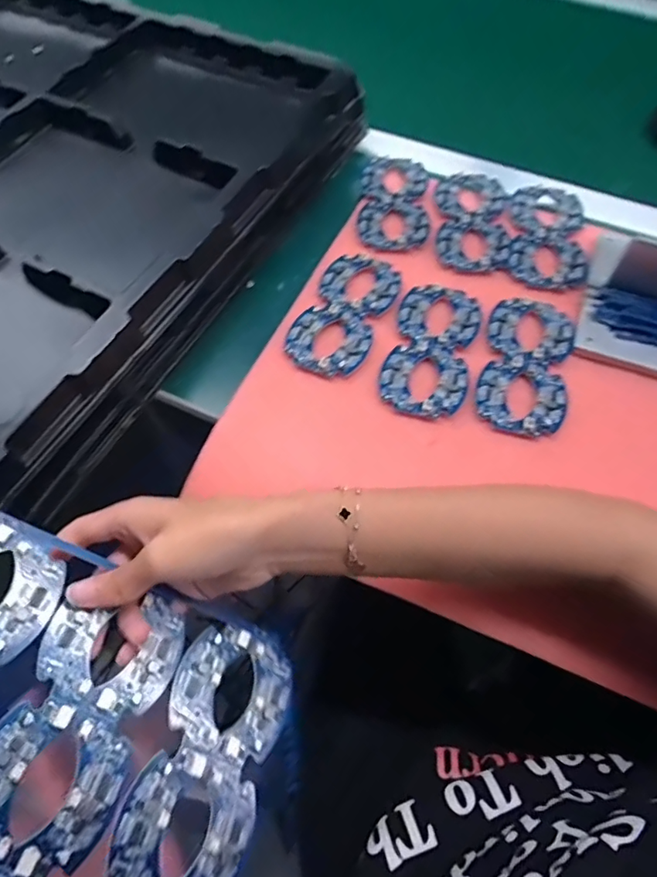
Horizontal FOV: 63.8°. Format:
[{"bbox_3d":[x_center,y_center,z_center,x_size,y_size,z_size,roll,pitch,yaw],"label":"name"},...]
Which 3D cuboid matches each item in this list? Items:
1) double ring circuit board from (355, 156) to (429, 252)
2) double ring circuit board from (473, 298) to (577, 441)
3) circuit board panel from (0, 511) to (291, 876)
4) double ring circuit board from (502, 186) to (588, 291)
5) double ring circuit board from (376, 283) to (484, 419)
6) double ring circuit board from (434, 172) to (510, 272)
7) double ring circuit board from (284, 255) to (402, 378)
[{"bbox_3d":[0.063,-0.229,0.505,0.065,0.005,0.128,5,61,3],"label":"double ring circuit board"},{"bbox_3d":[0.153,-0.060,0.409,0.067,0.006,0.125,13,62,11],"label":"double ring circuit board"},{"bbox_3d":[-0.120,0.131,0.256,0.199,0.007,0.135,30,51,-14],"label":"circuit board panel"},{"bbox_3d":[0.196,-0.186,0.474,0.067,0.006,0.120,12,62,7],"label":"double ring circuit board"},{"bbox_3d":[0.082,-0.073,0.419,0.067,0.006,0.125,13,62,11],"label":"double ring circuit board"},{"bbox_3d":[0.132,-0.207,0.489,0.066,0.007,0.131,8,61,5],"label":"double ring circuit board"},{"bbox_3d":[0.014,-0.107,0.439,0.065,0.007,0.127,23,64,13],"label":"double ring circuit board"}]

